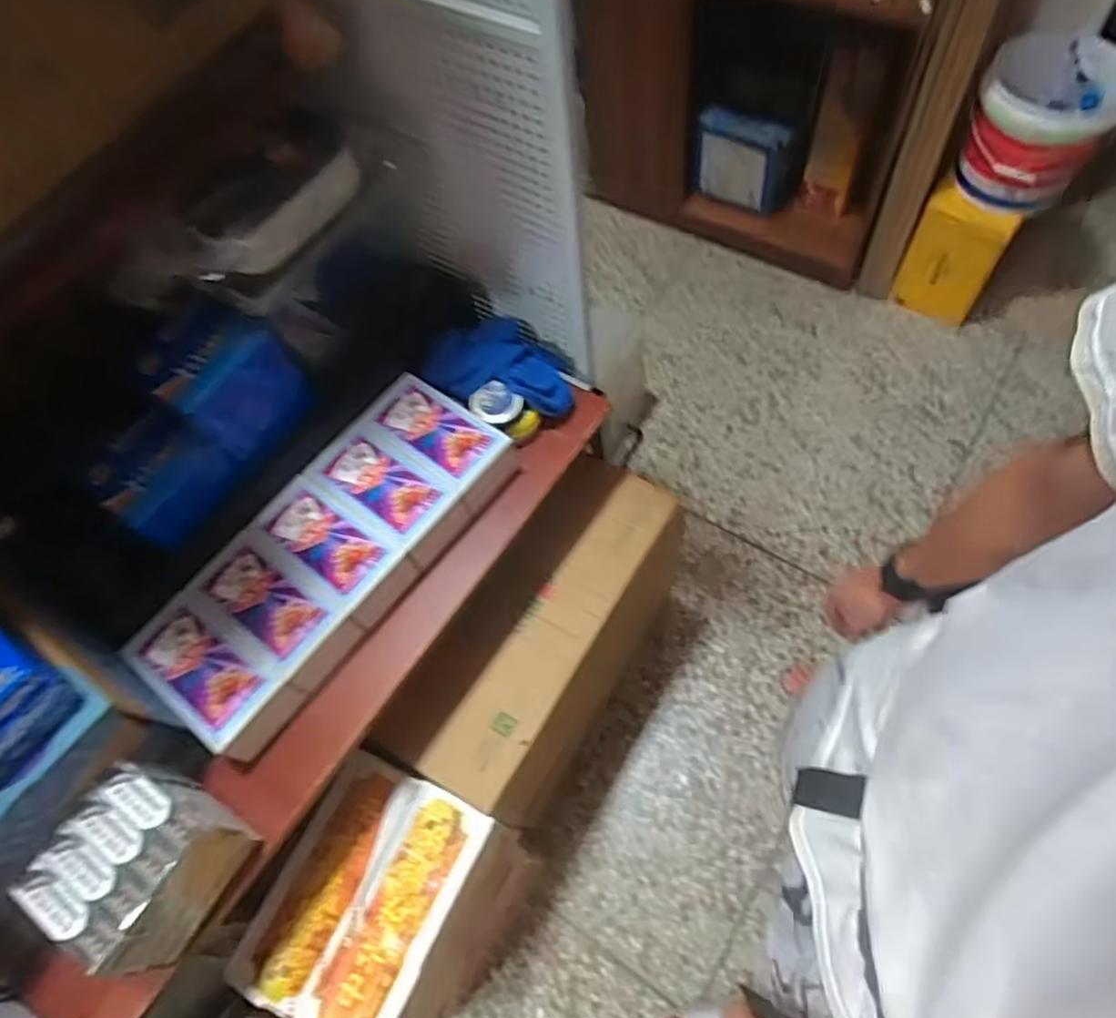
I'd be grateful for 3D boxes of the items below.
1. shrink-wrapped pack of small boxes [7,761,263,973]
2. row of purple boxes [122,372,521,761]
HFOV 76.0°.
[{"bbox_3d":[-0.418,0.358,0.723,0.130,0.111,0.155,24,68,17],"label":"shrink-wrapped pack of small boxes"},{"bbox_3d":[-0.288,0.047,0.909,0.200,0.079,0.492,33,71,20],"label":"row of purple boxes"}]

